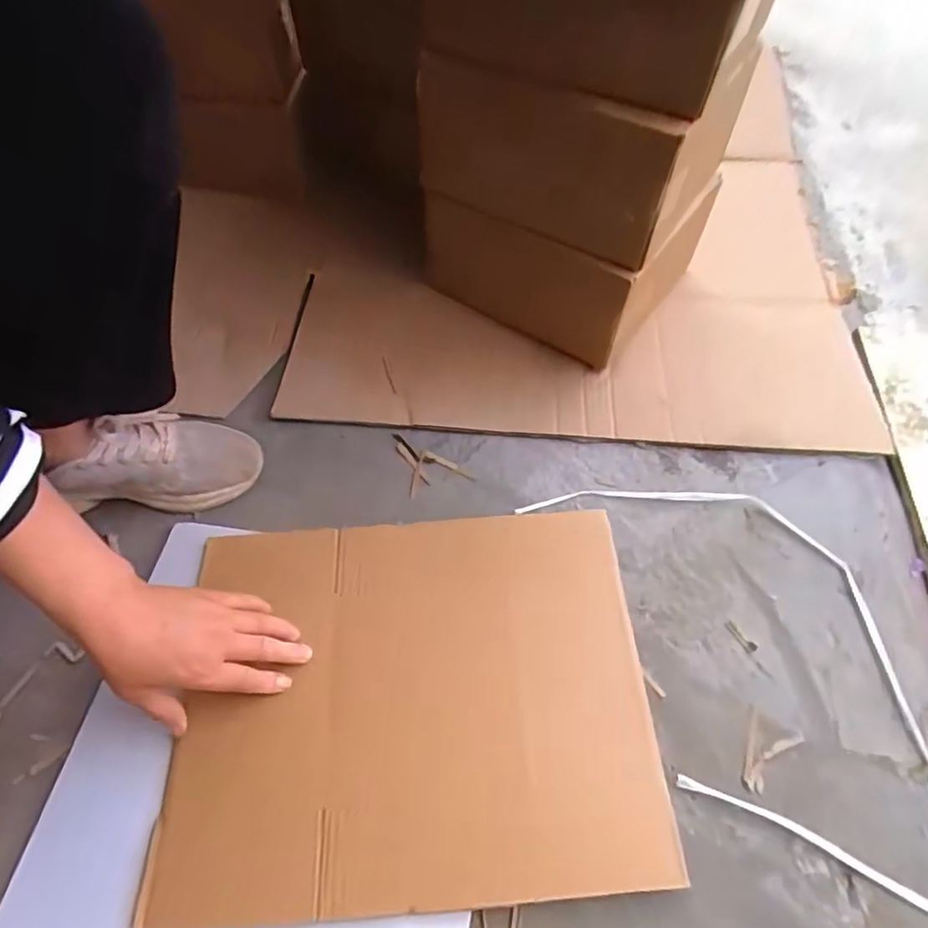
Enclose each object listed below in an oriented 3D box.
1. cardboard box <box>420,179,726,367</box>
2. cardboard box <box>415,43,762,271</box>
[{"bbox_3d":[0.118,-0.268,0.710,0.263,0.140,0.215,33,62,20],"label":"cardboard box"},{"bbox_3d":[0.129,-0.359,0.609,0.262,0.145,0.223,26,61,16],"label":"cardboard box"}]

